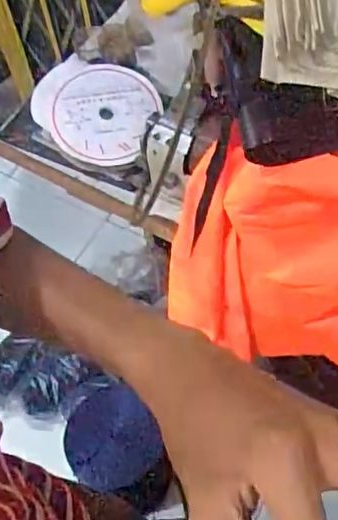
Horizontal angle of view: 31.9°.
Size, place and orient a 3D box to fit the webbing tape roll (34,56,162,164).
[{"bbox_3d":[-0.138,-0.265,1.047,0.228,0.059,0.188,11,92,12],"label":"webbing tape roll"}]

